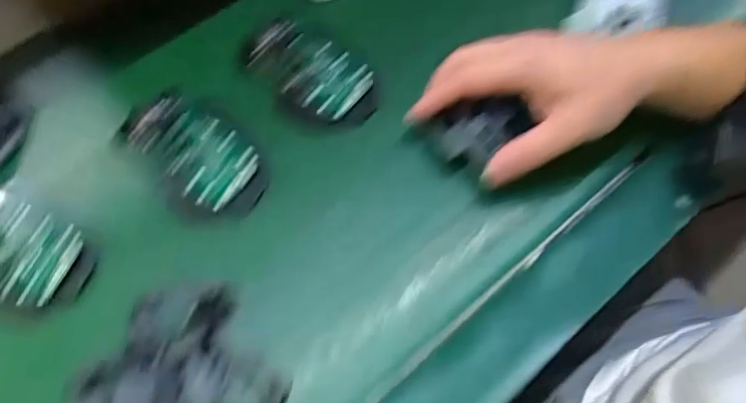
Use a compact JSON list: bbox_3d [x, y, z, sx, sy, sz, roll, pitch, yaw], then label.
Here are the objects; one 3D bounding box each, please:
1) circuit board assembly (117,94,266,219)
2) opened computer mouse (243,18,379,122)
[{"bbox_3d":[-0.127,-0.035,0.410,0.108,0.016,0.066,44,74,7],"label":"circuit board assembly"},{"bbox_3d":[-0.048,-0.100,0.444,0.107,0.019,0.066,39,73,16],"label":"opened computer mouse"}]

